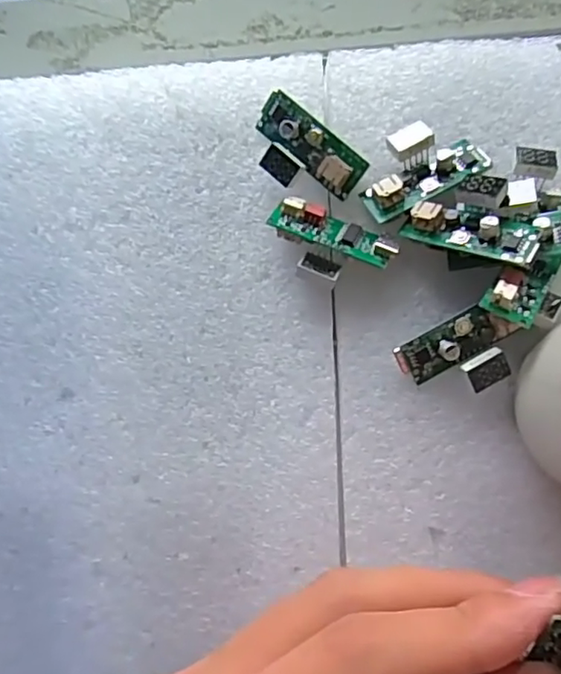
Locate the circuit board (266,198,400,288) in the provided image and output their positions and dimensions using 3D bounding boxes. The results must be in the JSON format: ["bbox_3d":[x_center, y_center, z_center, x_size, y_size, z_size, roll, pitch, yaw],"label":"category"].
[{"bbox_3d":[0.014,-0.027,0.180,0.037,0.010,0.022,29,86,8],"label":"circuit board"}]

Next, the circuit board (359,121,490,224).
[{"bbox_3d":[0.042,-0.052,0.180,0.037,0.010,0.022,-28,81,1],"label":"circuit board"}]

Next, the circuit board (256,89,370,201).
[{"bbox_3d":[0.006,-0.057,0.185,0.038,0.010,0.023,42,88,9],"label":"circuit board"}]

